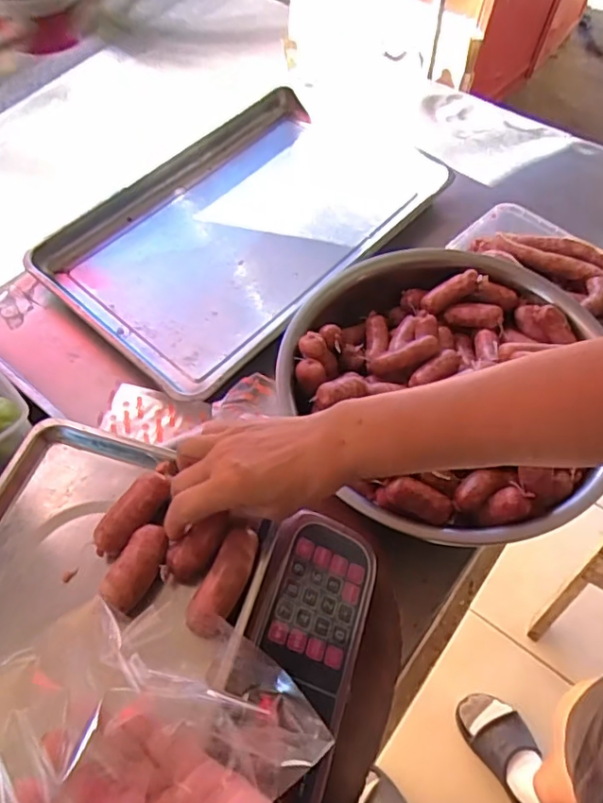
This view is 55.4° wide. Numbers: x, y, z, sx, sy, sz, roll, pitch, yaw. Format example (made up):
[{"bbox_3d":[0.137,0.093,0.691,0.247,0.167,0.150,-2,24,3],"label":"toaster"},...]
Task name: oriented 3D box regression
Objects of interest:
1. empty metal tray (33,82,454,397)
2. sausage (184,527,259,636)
[{"bbox_3d":[-0.081,-0.284,0.929,0.389,0.073,0.594,38,66,20],"label":"empty metal tray"},{"bbox_3d":[-0.055,0.132,0.427,0.029,0.026,0.083,23,62,13],"label":"sausage"}]

